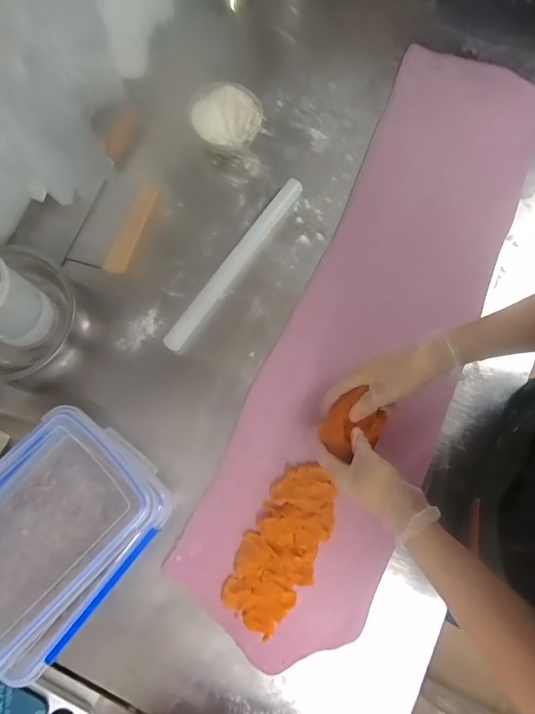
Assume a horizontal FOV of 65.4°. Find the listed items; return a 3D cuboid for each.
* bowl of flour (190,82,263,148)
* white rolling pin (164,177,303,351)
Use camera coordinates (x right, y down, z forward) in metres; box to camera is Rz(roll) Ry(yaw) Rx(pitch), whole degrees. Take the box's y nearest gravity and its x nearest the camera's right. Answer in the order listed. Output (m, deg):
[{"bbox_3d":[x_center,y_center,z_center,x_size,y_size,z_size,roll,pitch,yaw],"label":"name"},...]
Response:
[{"bbox_3d":[-0.064,-0.368,0.660,0.105,0.053,0.100,0,77,-1],"label":"bowl of flour"},{"bbox_3d":[-0.051,-0.144,0.628,0.031,0.029,0.315,36,79,6],"label":"white rolling pin"}]

